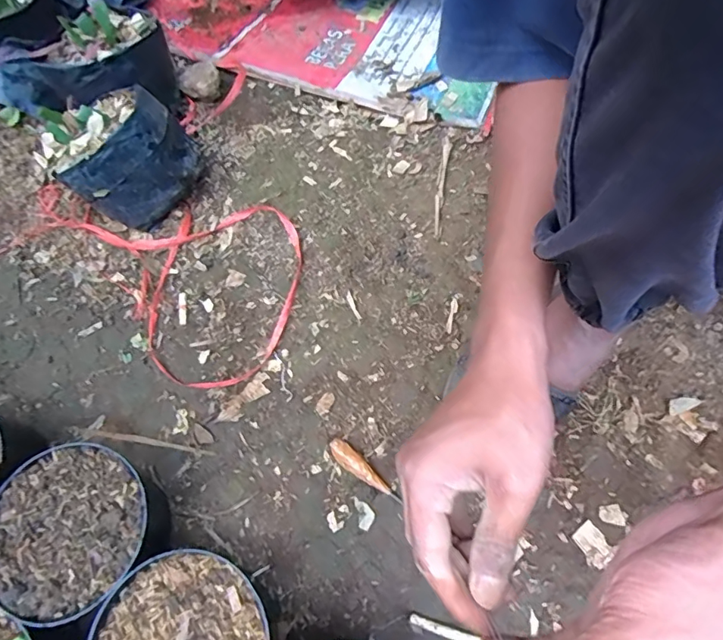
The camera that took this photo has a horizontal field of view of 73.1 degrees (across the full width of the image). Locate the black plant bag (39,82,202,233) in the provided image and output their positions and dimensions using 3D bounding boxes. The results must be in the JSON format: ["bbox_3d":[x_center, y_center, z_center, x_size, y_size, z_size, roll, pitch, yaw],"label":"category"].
[{"bbox_3d":[-0.320,-0.222,0.660,0.166,0.136,0.150,-40,69,-14],"label":"black plant bag"}]

